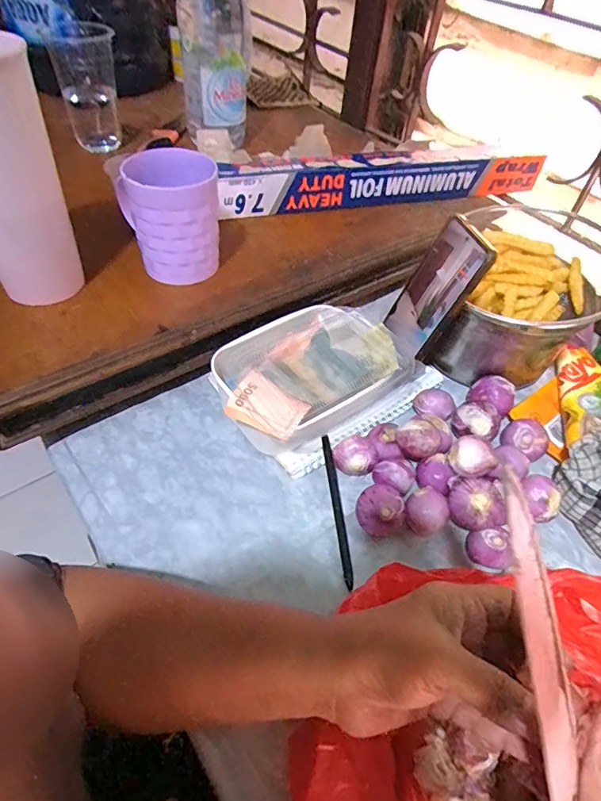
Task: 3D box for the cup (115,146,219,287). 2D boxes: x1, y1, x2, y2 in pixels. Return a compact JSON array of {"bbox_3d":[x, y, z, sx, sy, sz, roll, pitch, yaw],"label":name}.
[{"bbox_3d":[-0.126,-0.178,0.455,0.085,0.114,0.077,-14,52,-17],"label":"cup"}]

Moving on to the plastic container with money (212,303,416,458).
[{"bbox_3d":[0.011,-0.019,0.458,0.190,0.056,0.131,-28,58,-26],"label":"plastic container with money"}]

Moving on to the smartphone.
[{"bbox_3d":[0.132,-0.108,0.464,0.013,0.134,0.076,6,45,-27],"label":"smartphone"}]

